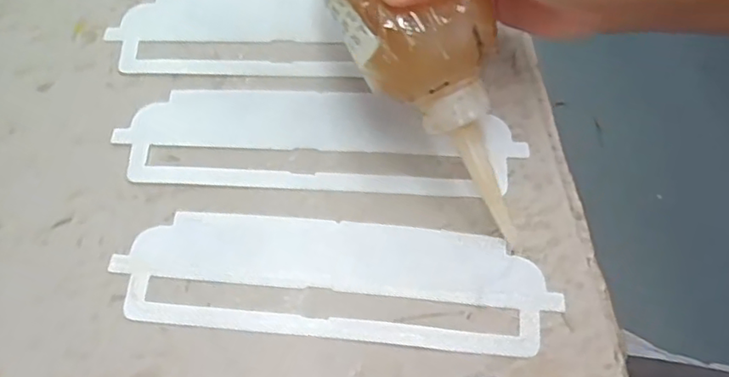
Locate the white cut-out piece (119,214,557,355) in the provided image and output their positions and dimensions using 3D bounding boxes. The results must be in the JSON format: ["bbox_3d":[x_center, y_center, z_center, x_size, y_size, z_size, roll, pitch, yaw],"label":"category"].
[{"bbox_3d":[-0.013,0.040,0.274,0.184,0.004,0.051,5,69,2],"label":"white cut-out piece"}]

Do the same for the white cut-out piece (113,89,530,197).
[{"bbox_3d":[-0.022,-0.024,0.300,0.185,0.005,0.052,3,69,1],"label":"white cut-out piece"}]

